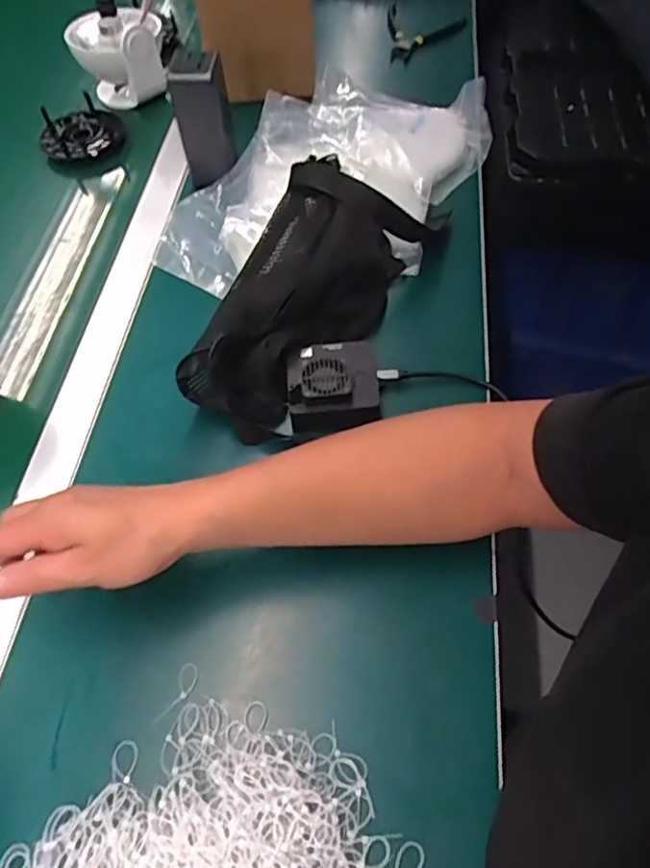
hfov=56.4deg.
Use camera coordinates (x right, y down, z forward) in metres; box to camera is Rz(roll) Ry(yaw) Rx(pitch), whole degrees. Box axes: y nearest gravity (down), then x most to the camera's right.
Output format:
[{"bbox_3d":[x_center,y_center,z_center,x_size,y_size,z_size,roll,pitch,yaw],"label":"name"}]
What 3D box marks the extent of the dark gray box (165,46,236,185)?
[{"bbox_3d":[-0.124,-0.320,0.622,0.053,0.129,0.037,-10,58,-5],"label":"dark gray box"}]

